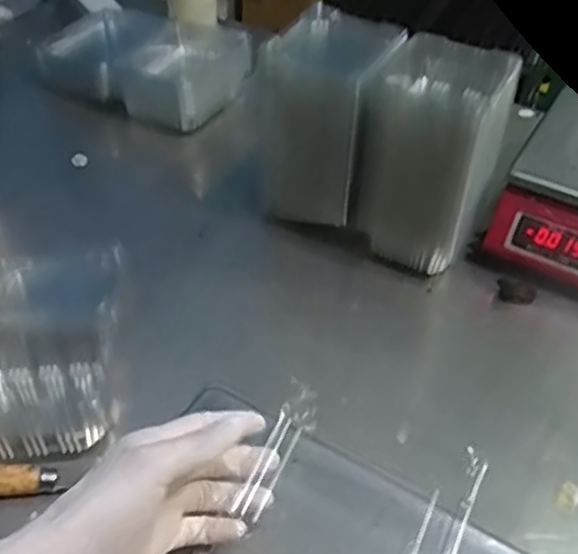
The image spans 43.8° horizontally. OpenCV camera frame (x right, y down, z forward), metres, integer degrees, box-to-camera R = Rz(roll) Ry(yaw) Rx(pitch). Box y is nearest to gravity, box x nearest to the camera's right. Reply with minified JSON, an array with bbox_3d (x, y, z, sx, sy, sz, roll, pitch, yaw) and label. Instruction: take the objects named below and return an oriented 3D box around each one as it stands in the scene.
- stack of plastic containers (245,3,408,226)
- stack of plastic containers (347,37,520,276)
[{"bbox_3d":[0.042,-0.164,0.806,0.117,0.214,0.121,22,46,18],"label":"stack of plastic containers"},{"bbox_3d":[0.151,-0.123,0.772,0.125,0.209,0.136,22,46,18],"label":"stack of plastic containers"}]

